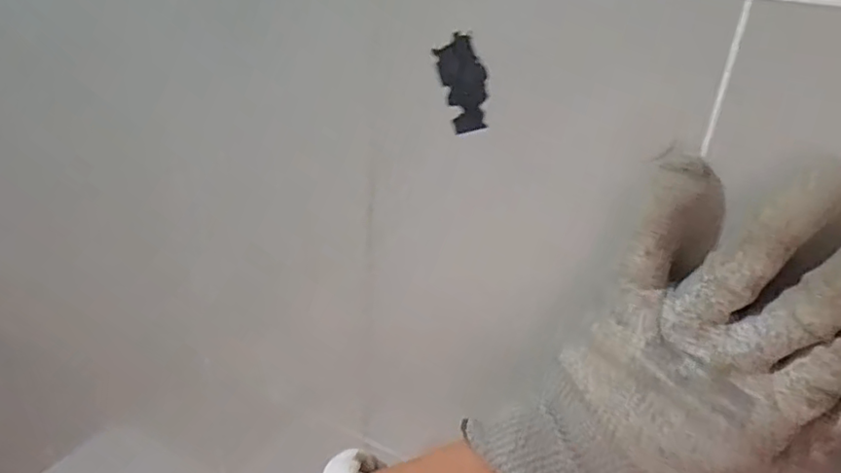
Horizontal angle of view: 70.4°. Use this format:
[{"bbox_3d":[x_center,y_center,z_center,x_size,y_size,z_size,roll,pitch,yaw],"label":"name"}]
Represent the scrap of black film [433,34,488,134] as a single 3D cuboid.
[{"bbox_3d":[0.020,-0.067,0.263,0.005,0.040,0.022,-33,22,-36],"label":"scrap of black film"}]

